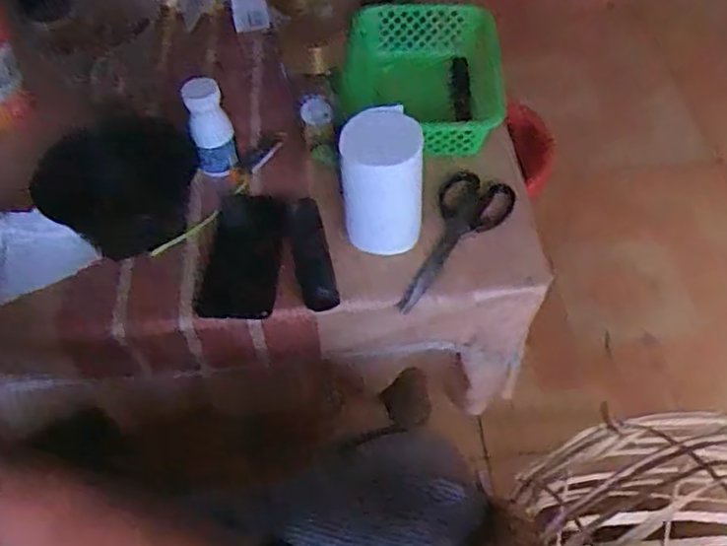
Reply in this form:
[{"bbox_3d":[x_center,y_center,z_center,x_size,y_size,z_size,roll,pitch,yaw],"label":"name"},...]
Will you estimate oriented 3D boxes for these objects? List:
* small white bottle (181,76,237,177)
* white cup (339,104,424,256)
[{"bbox_3d":[-0.172,-0.162,0.766,0.047,0.105,0.037,-21,53,-12],"label":"small white bottle"},{"bbox_3d":[0.020,-0.092,0.685,0.075,0.122,0.082,-2,52,2],"label":"white cup"}]

